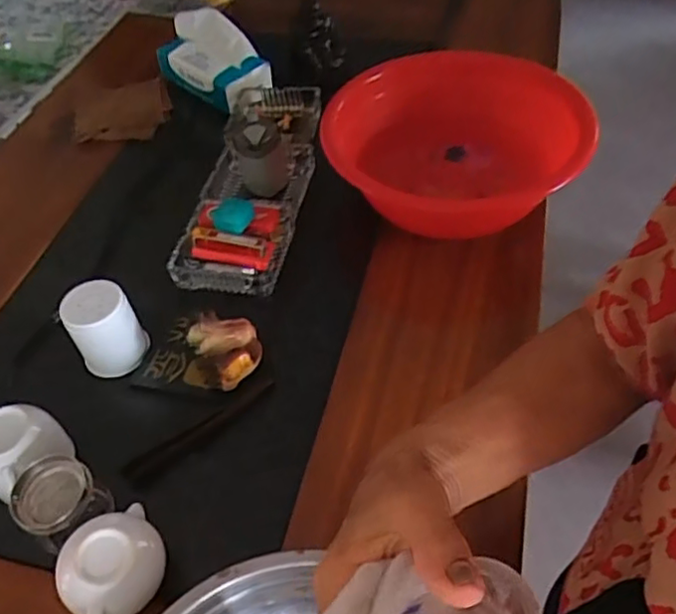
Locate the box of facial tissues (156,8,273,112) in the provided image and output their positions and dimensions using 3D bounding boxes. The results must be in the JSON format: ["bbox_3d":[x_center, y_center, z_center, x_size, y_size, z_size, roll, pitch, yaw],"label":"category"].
[{"bbox_3d":[-0.189,-0.374,0.968,0.167,0.080,0.107,35,61,29],"label":"box of facial tissues"}]

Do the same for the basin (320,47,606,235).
[{"bbox_3d":[0.162,-0.213,0.806,0.297,0.109,0.297,-3,50,3],"label":"basin"}]

